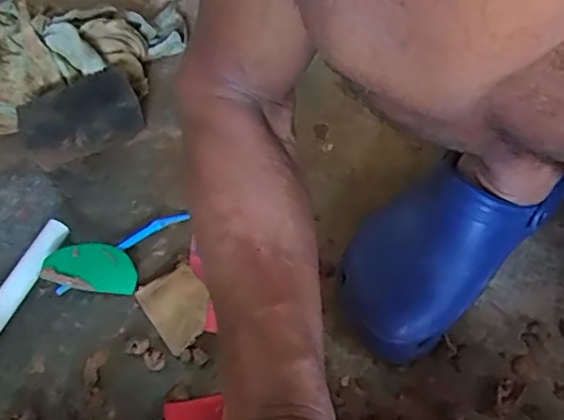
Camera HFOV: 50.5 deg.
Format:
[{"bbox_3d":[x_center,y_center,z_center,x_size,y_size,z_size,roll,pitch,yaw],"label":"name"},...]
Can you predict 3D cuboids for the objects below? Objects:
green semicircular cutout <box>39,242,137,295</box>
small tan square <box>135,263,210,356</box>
[{"bbox_3d":[-0.175,0.050,0.548,0.081,0.011,0.046,10,61,-13],"label":"green semicircular cutout"},{"bbox_3d":[-0.090,0.084,0.524,0.053,0.011,0.072,-32,56,-18],"label":"small tan square"}]

